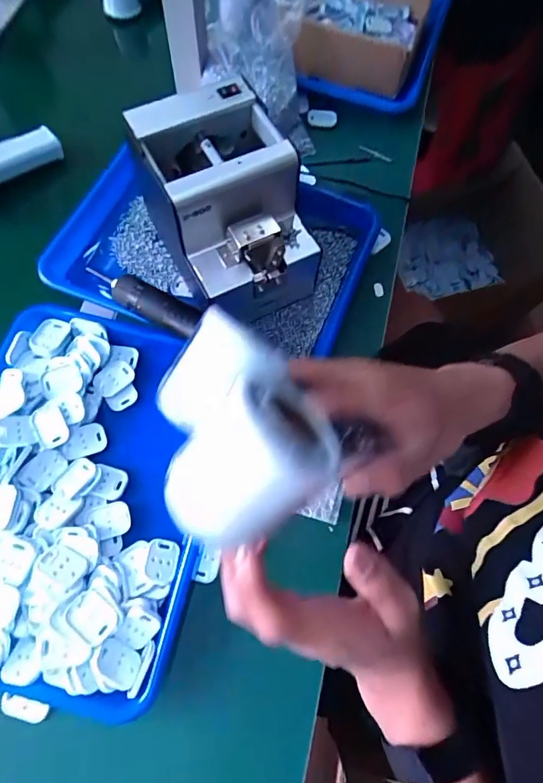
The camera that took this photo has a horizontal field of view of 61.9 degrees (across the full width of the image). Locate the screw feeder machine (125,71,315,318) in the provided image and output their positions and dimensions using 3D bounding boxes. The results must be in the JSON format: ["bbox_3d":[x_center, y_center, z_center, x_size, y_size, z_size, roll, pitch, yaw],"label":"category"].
[{"bbox_3d":[-0.050,-0.181,0.469,0.130,0.153,0.175,-28,73,-12],"label":"screw feeder machine"}]

